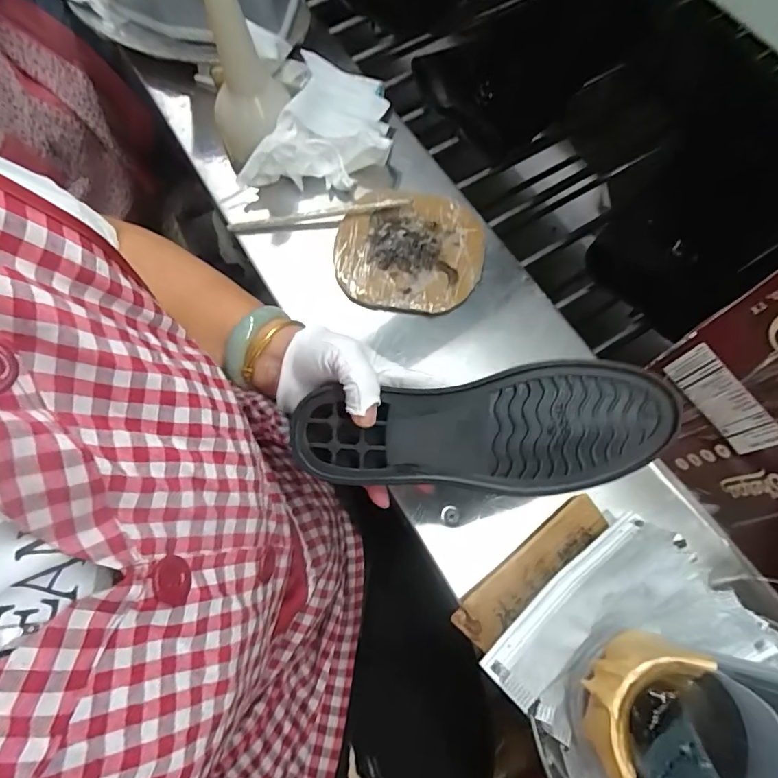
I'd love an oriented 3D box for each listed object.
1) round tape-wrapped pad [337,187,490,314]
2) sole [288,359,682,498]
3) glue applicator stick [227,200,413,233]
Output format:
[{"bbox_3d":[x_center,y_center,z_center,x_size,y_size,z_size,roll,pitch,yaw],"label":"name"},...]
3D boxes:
[{"bbox_3d":[0.020,-0.144,0.502,0.153,0.027,0.136,13,72,5],"label":"round tape-wrapped pad"},{"bbox_3d":[0.059,0.028,0.325,0.243,0.028,0.084,-4,94,4],"label":"sole"},{"bbox_3d":[-0.075,-0.187,0.509,0.194,0.016,0.012,-7,71,-2],"label":"glue applicator stick"}]

